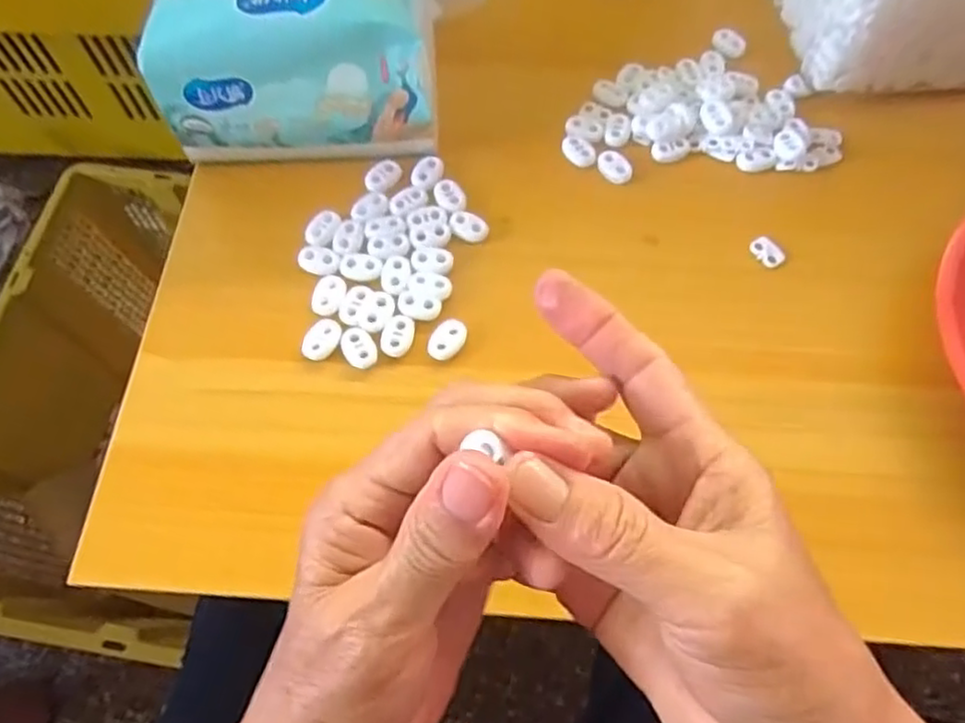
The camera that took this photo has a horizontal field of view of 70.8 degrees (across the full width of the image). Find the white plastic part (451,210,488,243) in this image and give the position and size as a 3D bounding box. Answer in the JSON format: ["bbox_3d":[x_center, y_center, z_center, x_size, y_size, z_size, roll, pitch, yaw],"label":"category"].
[{"bbox_3d":[-0.007,-0.073,0.370,0.021,0.004,0.015,27,68,11],"label":"white plastic part"}]

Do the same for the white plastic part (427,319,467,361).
[{"bbox_3d":[-0.018,-0.011,0.343,0.015,0.004,0.023,30,69,13],"label":"white plastic part"}]

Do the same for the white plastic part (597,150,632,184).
[{"bbox_3d":[0.076,-0.111,0.390,0.016,0.005,0.022,-26,68,-12],"label":"white plastic part"}]

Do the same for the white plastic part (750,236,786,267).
[{"bbox_3d":[0.155,-0.060,0.367,0.012,0.004,0.019,-35,70,-15],"label":"white plastic part"}]

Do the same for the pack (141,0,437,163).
[{"bbox_3d":[-0.098,-0.163,0.364,0.140,0.089,0.073,-3,66,-2],"label":"pack"}]

